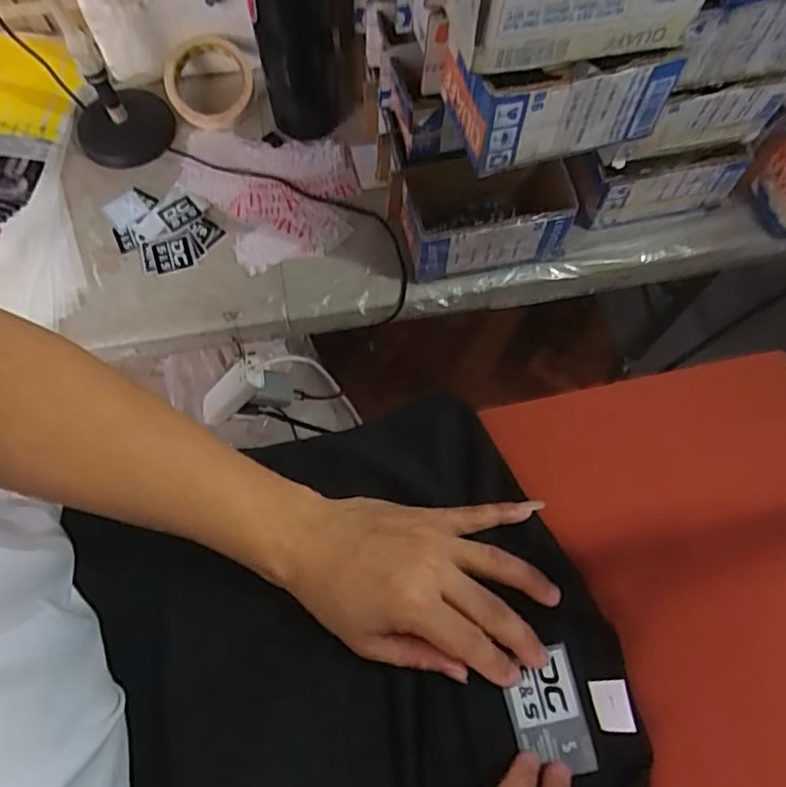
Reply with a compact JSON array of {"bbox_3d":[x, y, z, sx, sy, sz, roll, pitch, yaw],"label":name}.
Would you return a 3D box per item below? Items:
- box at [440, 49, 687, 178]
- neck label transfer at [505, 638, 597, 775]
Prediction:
[{"bbox_3d":[0.123,-0.231,0.443,0.155,0.078,0.085,-9,69,-5],"label":"box"},{"bbox_3d":[0.089,0.186,0.347,0.042,0.004,0.064,-11,69,-5],"label":"neck label transfer"}]

